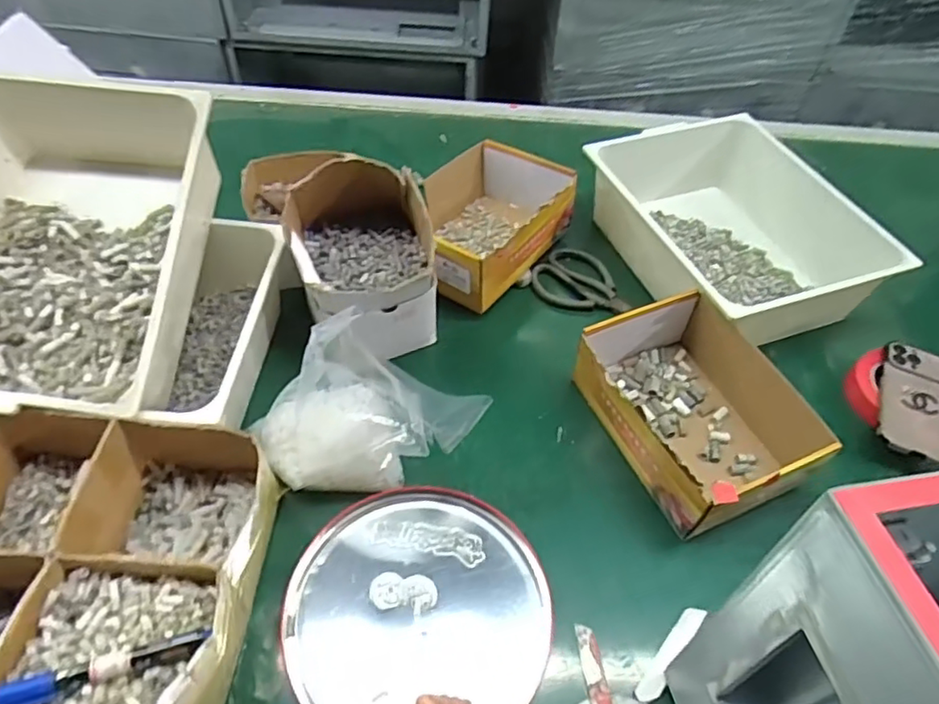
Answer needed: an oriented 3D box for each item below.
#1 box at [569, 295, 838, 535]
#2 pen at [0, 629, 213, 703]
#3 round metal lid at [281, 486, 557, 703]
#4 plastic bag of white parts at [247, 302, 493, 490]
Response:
[{"bbox_3d":[0.249,0.066,0.703,0.180,0.112,0.228,-16,53,-18],"label":"box"},{"bbox_3d":[-0.259,0.225,0.448,0.138,0.019,0.020,-12,52,-14],"label":"pen"},{"bbox_3d":[-0.047,0.238,0.588,0.234,0.013,0.231,3,50,-3],"label":"round metal lid"},{"bbox_3d":[-0.098,0.056,0.610,0.215,0.211,0.103,6,50,-1],"label":"plastic bag of white parts"}]

